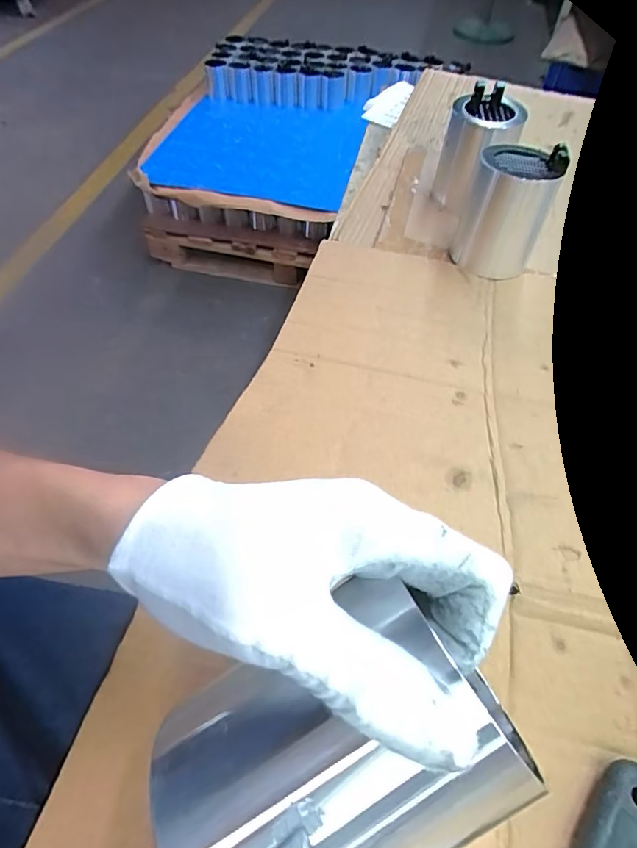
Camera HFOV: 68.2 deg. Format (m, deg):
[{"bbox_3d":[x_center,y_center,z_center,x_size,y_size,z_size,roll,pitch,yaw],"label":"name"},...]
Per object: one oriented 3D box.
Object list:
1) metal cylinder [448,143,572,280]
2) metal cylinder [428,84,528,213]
[{"bbox_3d":[0.204,-0.234,0.518,0.088,0.114,0.079,20,49,15],"label":"metal cylinder"},{"bbox_3d":[0.200,-0.333,0.587,0.081,0.129,0.070,-6,48,-9],"label":"metal cylinder"}]

